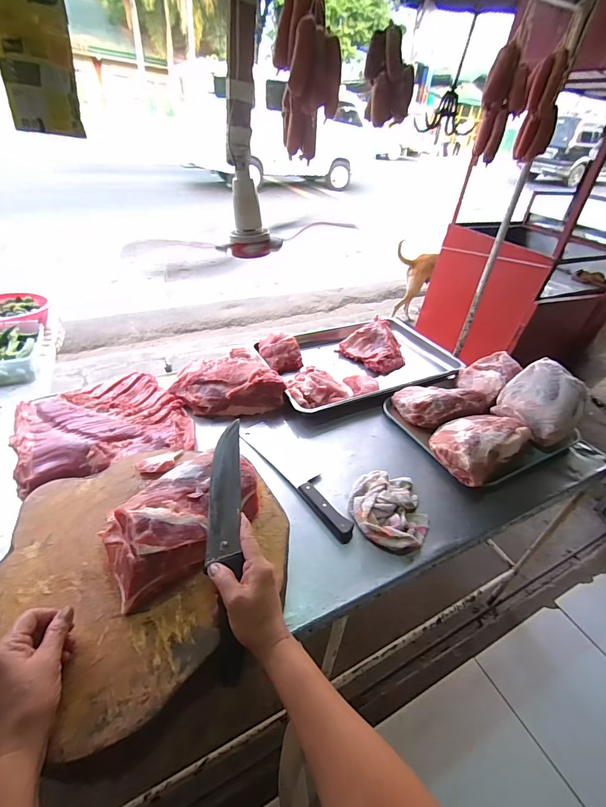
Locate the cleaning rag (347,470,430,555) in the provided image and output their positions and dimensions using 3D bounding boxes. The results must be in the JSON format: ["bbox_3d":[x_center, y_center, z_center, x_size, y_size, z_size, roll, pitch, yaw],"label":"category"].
[{"bbox_3d":[0.172,0.201,0.717,0.155,0.040,0.176,18,39,14],"label":"cleaning rag"}]

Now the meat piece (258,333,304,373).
[{"bbox_3d":[-0.069,-0.161,1.121,0.128,0.077,0.113,-7,40,-18],"label":"meat piece"}]

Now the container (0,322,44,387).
[{"bbox_3d":[-0.828,-0.141,1.016,0.159,0.066,0.233,-11,41,-22],"label":"container"}]

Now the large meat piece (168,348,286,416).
[{"bbox_3d":[-0.204,-0.062,0.973,0.276,0.086,0.209,-6,40,-17],"label":"large meat piece"}]

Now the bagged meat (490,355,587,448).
[{"bbox_3d":[0.606,-0.007,0.915,0.187,0.121,0.174,-27,49,-36],"label":"bagged meat"}]

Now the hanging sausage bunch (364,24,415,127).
[{"bbox_3d":[0.163,-0.607,0.684,0.091,0.121,0.079,18,39,13],"label":"hanging sausage bunch"}]

